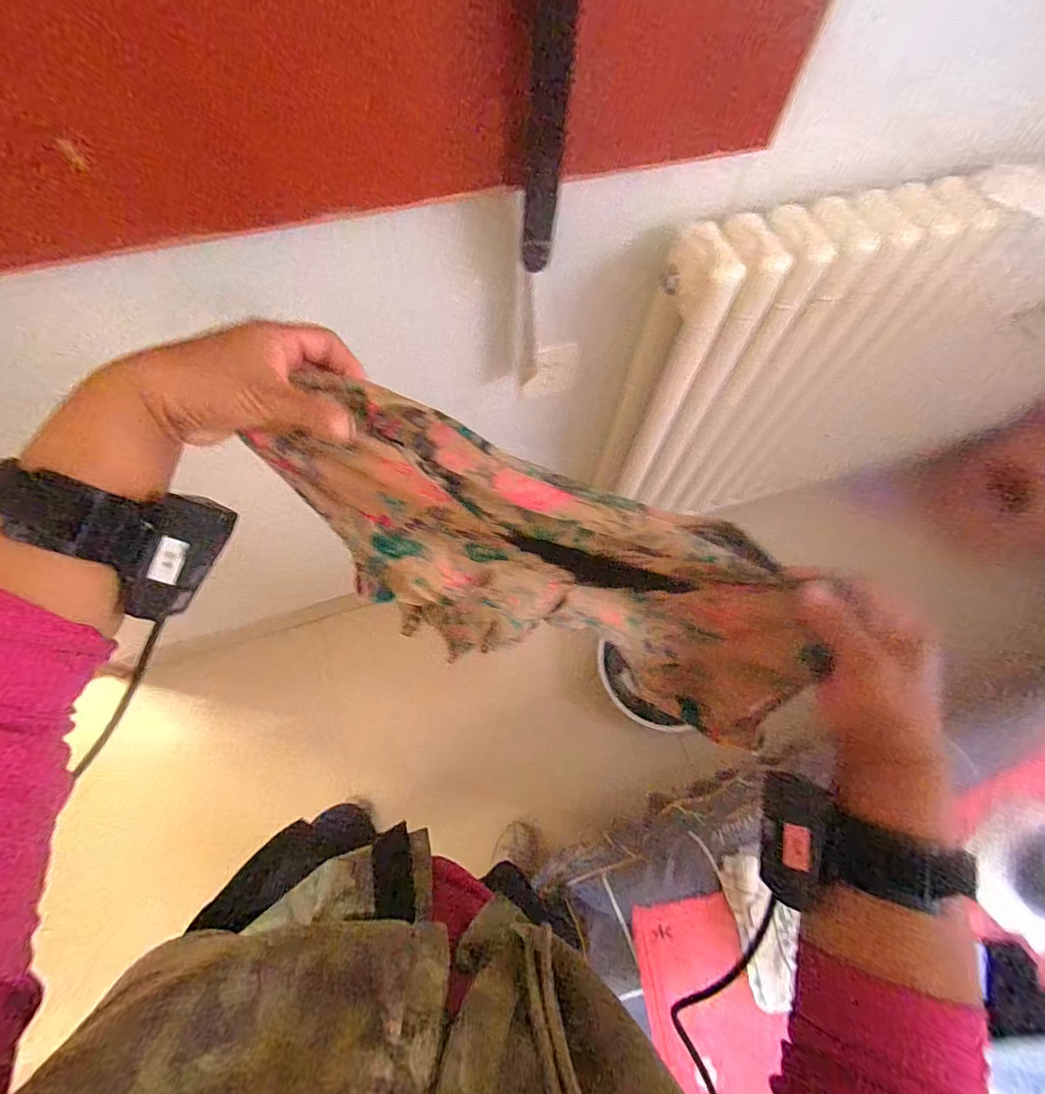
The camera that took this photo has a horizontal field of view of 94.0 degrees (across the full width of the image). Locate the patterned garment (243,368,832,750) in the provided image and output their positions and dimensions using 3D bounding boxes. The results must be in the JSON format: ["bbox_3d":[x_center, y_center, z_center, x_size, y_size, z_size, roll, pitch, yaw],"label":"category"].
[{"bbox_3d":[0.019,0.038,0.403,0.373,0.285,0.090,19,68,5],"label":"patterned garment"}]

